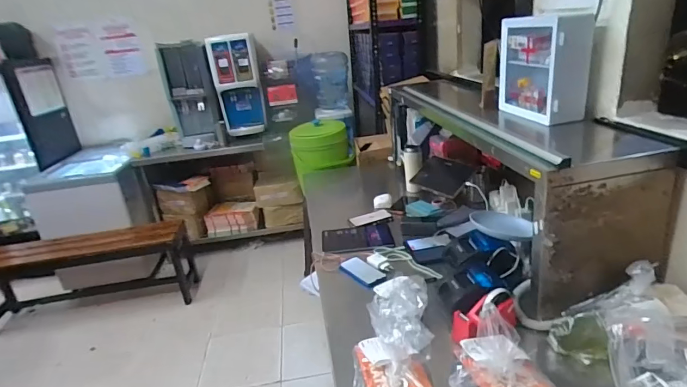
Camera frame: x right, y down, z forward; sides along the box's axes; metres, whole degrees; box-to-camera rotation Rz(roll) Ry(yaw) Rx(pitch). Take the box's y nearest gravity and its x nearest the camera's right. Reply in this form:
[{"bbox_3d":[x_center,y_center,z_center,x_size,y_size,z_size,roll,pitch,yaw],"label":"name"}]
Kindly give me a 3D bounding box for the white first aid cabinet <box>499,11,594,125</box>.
[{"bbox_3d":[0.568,-0.363,1.197,0.110,0.263,0.296,-8,22,-4],"label":"white first aid cabinet"}]

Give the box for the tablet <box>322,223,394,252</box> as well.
[{"bbox_3d":[0.049,0.157,1.471,0.246,0.013,0.165,-7,24,0],"label":"tablet"}]

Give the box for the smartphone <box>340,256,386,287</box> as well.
[{"bbox_3d":[0.053,0.236,1.271,0.078,0.010,0.160,-22,26,-33],"label":"smartphone"}]

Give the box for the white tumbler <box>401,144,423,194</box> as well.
[{"bbox_3d":[0.292,-0.109,1.782,0.090,0.213,0.072,-2,-5,13],"label":"white tumbler"}]

